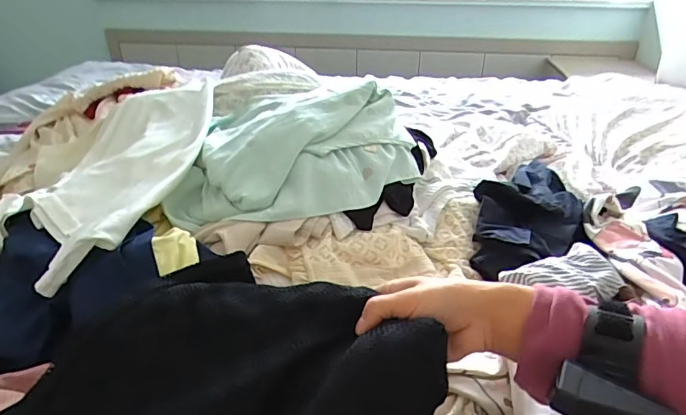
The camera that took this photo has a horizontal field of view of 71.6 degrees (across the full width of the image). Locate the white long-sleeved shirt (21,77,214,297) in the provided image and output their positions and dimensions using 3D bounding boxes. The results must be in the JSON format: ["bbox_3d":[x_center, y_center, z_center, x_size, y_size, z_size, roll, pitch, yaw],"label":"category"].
[{"bbox_3d":[-0.303,-0.060,0.657,0.220,0.071,0.463,-4,31,-8],"label":"white long-sleeved shirt"}]

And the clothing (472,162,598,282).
[{"bbox_3d":[0.297,0.000,0.746,0.159,0.063,0.375,14,33,22],"label":"clothing"}]

